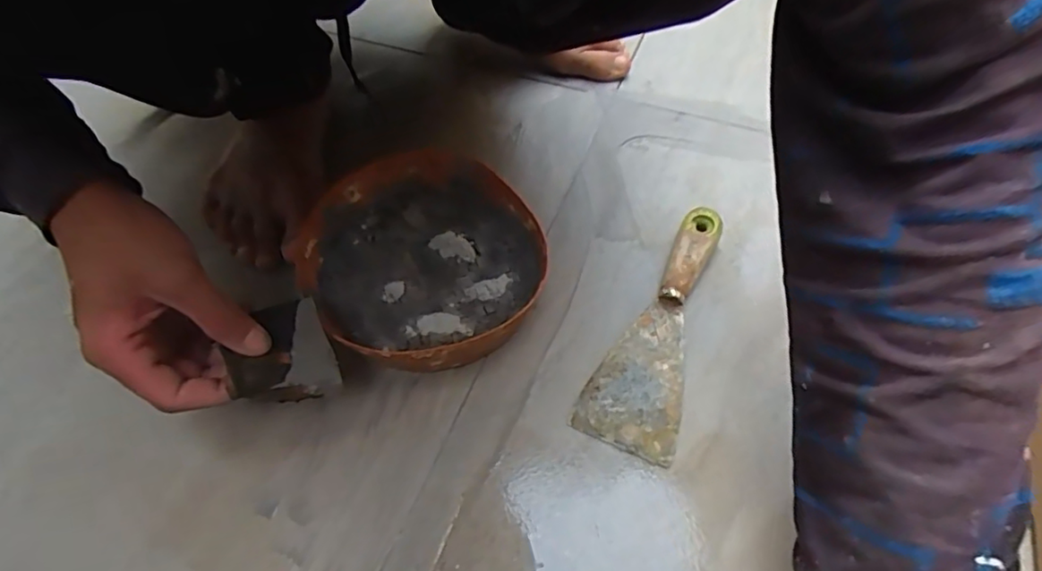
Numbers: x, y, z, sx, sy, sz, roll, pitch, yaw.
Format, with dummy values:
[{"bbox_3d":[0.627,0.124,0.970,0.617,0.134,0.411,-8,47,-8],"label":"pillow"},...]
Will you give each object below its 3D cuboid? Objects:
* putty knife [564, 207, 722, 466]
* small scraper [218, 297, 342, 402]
[{"bbox_3d":[0.105,0.025,0.418,0.065,0.023,0.199,21,58,16],"label":"putty knife"},{"bbox_3d":[-0.146,0.040,0.350,0.056,0.010,0.066,-10,56,-33],"label":"small scraper"}]

